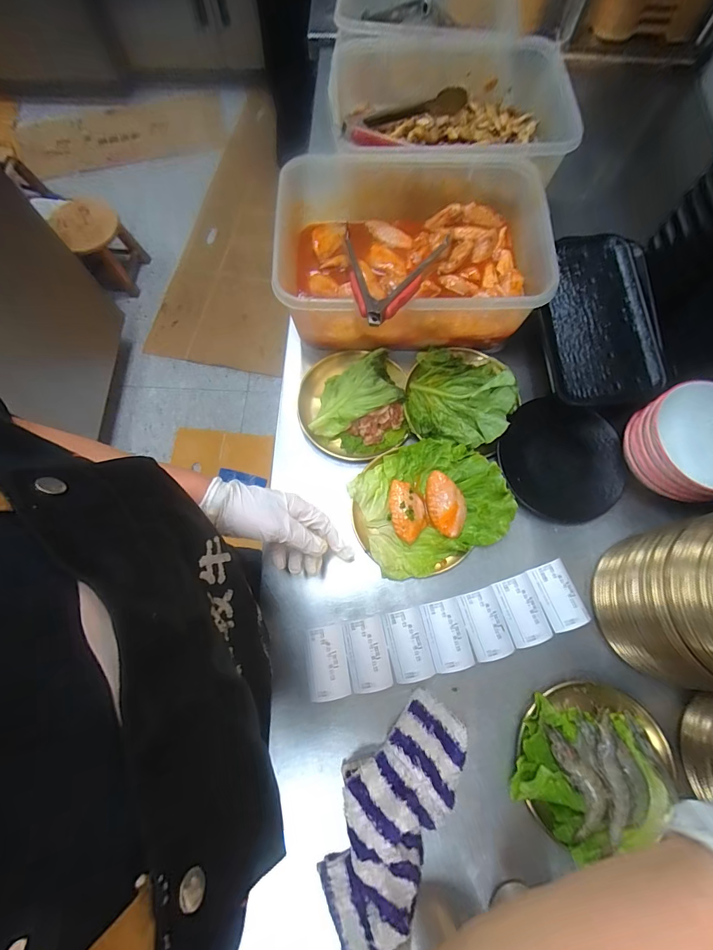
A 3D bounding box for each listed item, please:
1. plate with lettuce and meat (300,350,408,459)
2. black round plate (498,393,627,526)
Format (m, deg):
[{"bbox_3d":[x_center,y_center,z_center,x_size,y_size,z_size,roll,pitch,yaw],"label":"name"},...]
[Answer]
[{"bbox_3d":[-0.005,-0.105,0.534,0.147,0.050,0.157,0,73,0],"label":"plate with lettuce and meat"},{"bbox_3d":[0.274,-0.019,0.520,0.162,0.029,0.155,0,73,0],"label":"black round plate"}]

